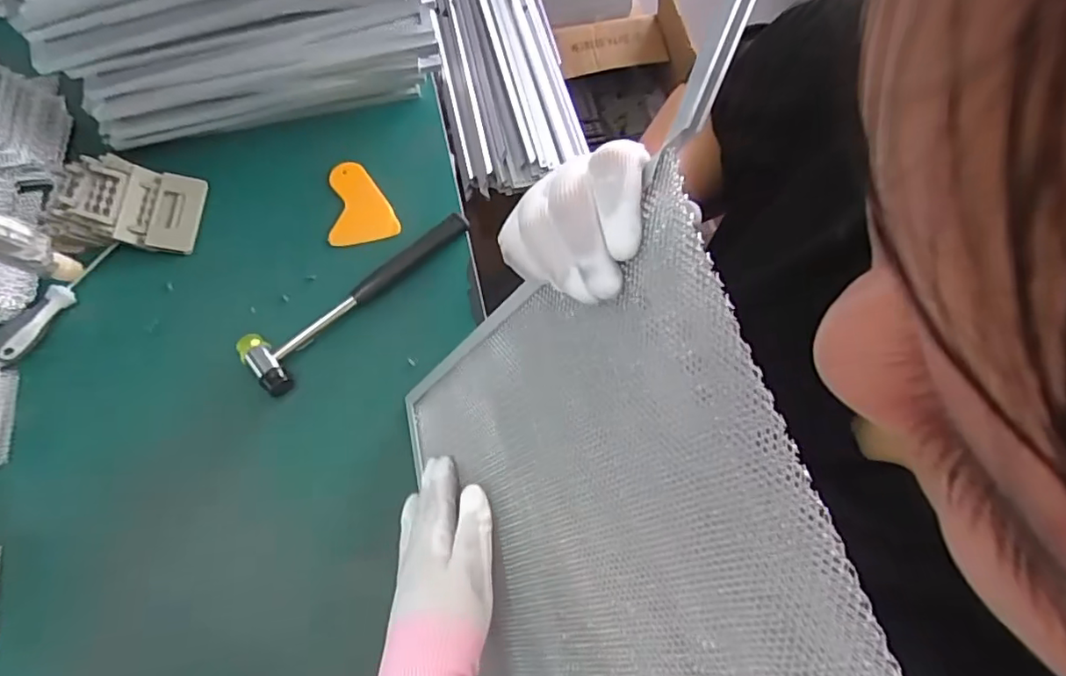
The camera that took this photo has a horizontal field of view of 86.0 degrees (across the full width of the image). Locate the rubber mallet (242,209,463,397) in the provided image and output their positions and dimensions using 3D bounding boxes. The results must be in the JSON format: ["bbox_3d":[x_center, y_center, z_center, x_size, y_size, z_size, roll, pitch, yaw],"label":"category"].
[{"bbox_3d":[-0.162,-0.043,0.549,0.243,0.024,0.059,-40,73,-13],"label":"rubber mallet"}]

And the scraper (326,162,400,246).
[{"bbox_3d":[-0.179,-0.144,0.601,0.069,0.005,0.098,-9,69,-2],"label":"scraper"}]

